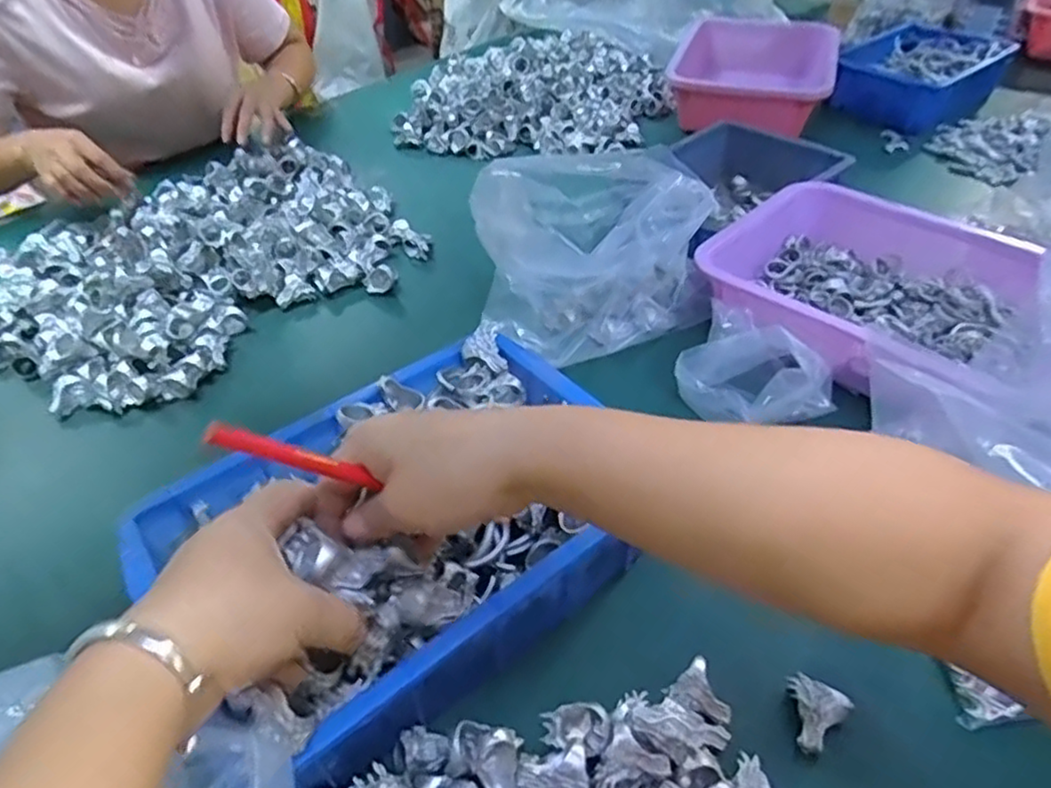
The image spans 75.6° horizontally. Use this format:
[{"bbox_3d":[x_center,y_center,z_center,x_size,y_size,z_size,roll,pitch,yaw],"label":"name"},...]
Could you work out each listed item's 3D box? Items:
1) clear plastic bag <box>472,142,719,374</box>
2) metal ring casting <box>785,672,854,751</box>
[{"bbox_3d":[0.061,-0.138,0.650,0.209,0.123,0.190,-29,49,-25],"label":"clear plastic bag"},{"bbox_3d":[0.163,0.183,0.388,0.033,0.020,0.034,30,52,30],"label":"metal ring casting"}]

